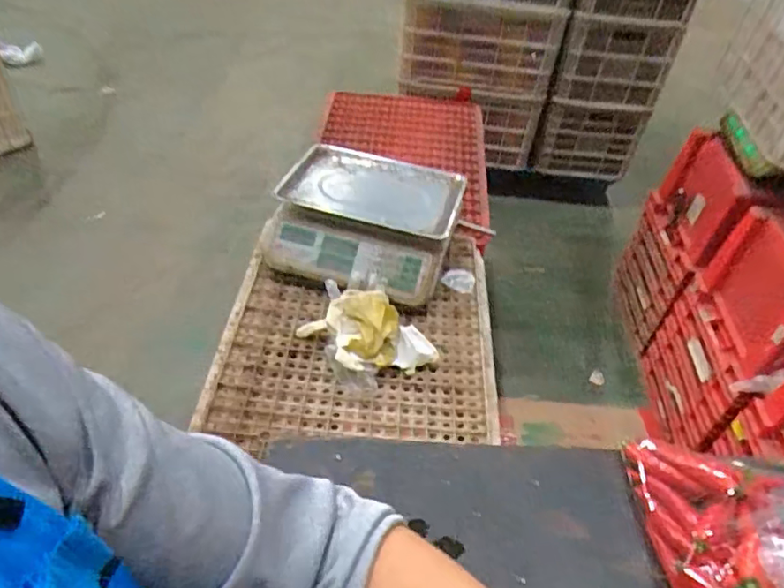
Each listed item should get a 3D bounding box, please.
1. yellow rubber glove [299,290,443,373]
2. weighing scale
[{"bbox_3d":[-0.039,0.066,0.955,0.156,0.064,0.182,-30,54,-31],"label":"yellow rubber glove"},{"bbox_3d":[-0.054,-0.155,1.134,0.341,0.108,0.341,14,44,8],"label":"weighing scale"}]

